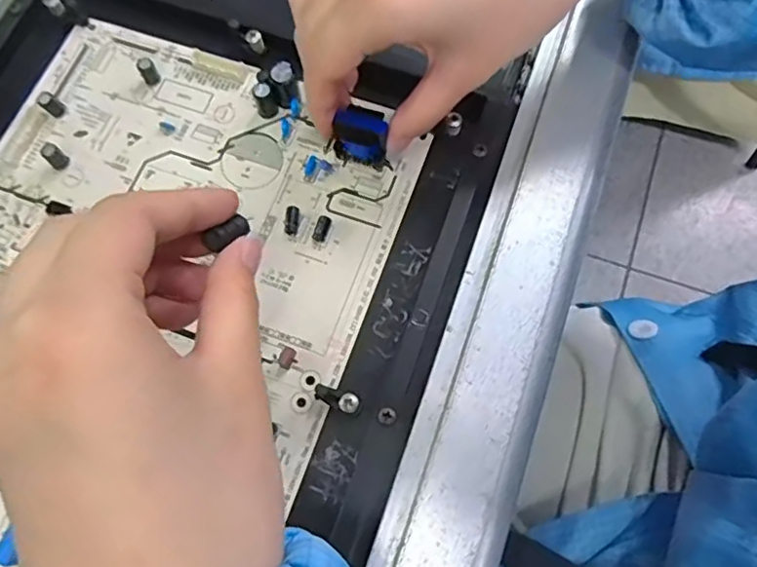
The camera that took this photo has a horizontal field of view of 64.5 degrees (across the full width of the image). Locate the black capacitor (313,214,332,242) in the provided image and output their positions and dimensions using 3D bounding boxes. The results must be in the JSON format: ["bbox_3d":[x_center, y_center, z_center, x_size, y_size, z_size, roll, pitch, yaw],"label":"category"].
[{"bbox_3d":[-0.026,-0.026,0.275,0.006,0.006,0.013,19,72,7],"label":"black capacitor"}]

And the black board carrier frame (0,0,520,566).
[{"bbox_3d":[-0.106,0.016,0.258,0.258,0.018,0.328,19,72,7],"label":"black board carrier frame"}]

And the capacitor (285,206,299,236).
[{"bbox_3d":[-0.040,-0.029,0.277,0.006,0.004,0.014,5,83,2],"label":"capacitor"}]

